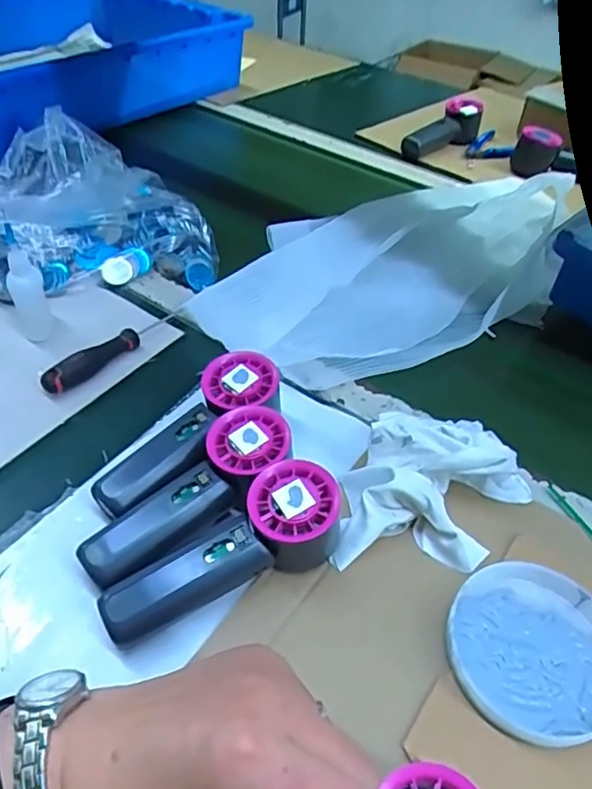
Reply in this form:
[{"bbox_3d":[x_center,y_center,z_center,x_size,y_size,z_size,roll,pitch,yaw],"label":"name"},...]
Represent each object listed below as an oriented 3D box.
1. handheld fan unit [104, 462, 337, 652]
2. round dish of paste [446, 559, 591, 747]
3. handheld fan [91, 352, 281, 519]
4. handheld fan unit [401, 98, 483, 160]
[{"bbox_3d":[-0.042,0.102,0.372,0.153,0.050,0.052,-29,53,-13],"label":"handheld fan unit"},{"bbox_3d":[0.140,0.151,0.351,0.103,0.017,0.097,-22,50,-24],"label":"round dish of paste"},{"bbox_3d":[-0.074,0.035,0.439,0.054,0.051,0.159,34,65,26],"label":"handheld fan"},{"bbox_3d":[0.223,-0.402,0.898,0.059,0.058,0.141,34,52,26],"label":"handheld fan unit"}]

